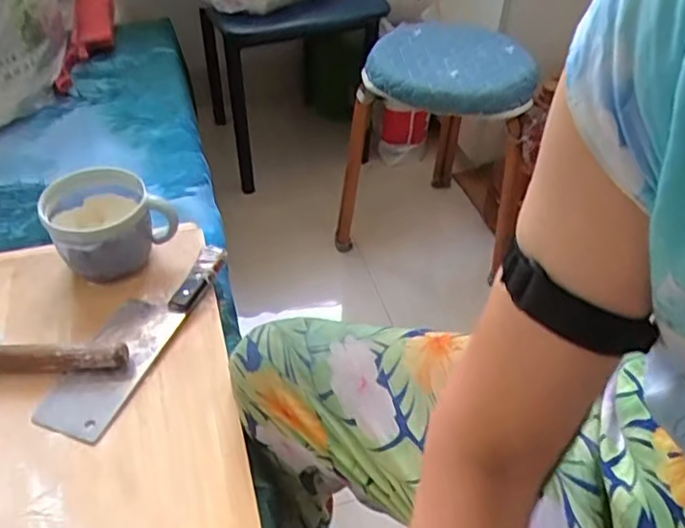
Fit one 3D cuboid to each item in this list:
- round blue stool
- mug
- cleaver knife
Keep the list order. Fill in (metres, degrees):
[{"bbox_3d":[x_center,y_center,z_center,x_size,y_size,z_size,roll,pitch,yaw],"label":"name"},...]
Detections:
[{"bbox_3d":[0.168,-0.243,1.271,0.335,0.415,0.303,2,45,0],"label":"round blue stool"},{"bbox_3d":[-0.271,-0.046,0.744,0.135,0.092,0.109,-21,48,-21],"label":"mug"},{"bbox_3d":[-0.225,0.067,0.683,0.077,0.024,0.264,15,46,15],"label":"cleaver knife"}]

